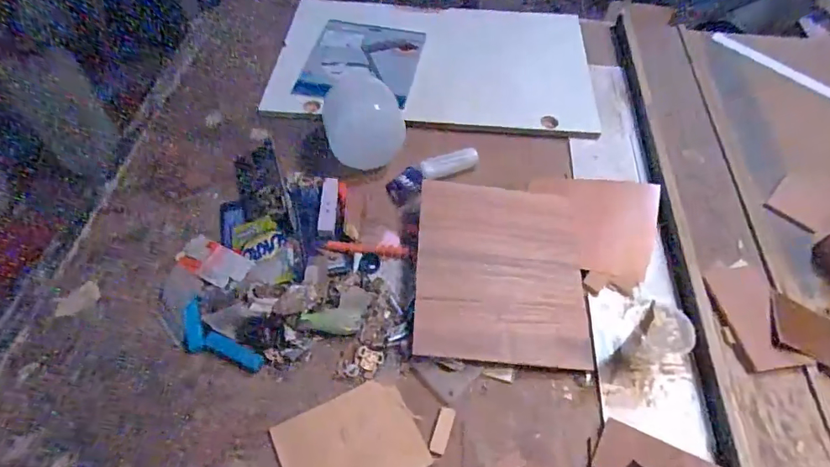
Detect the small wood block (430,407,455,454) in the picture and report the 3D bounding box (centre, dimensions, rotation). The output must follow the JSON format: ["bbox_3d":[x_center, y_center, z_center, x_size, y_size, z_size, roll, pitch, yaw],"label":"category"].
[{"bbox_3d":[0.035,0.252,0.613,0.020,0.004,0.056,16,55,10],"label":"small wood block"}]

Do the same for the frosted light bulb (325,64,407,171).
[{"bbox_3d":[-0.086,-0.188,0.824,0.122,0.133,0.129,0,54,-1],"label":"frosted light bulb"}]

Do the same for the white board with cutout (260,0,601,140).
[{"bbox_3d":[0.046,-0.369,1.014,0.646,0.028,0.376,5,54,3],"label":"white board with cutout"}]

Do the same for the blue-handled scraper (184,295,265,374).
[{"bbox_3d":[-0.273,0.150,0.656,0.140,0.016,0.055,34,60,21],"label":"blue-handled scraper"}]

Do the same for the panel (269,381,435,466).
[{"bbox_3d":[-0.080,0.265,0.596,0.166,0.011,0.125,-23,58,-17],"label":"panel"}]

